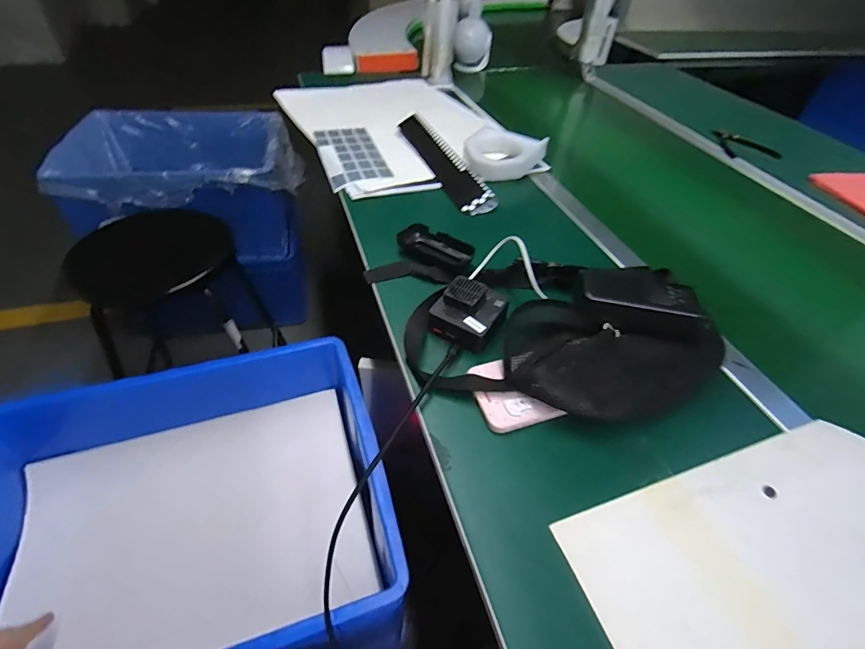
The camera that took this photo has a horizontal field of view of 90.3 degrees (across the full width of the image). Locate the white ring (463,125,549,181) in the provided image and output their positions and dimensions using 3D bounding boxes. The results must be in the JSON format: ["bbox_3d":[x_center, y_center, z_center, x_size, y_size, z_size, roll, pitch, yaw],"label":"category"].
[{"bbox_3d":[0.129,-0.317,0.810,0.134,0.053,0.134,2,46,-2],"label":"white ring"}]

